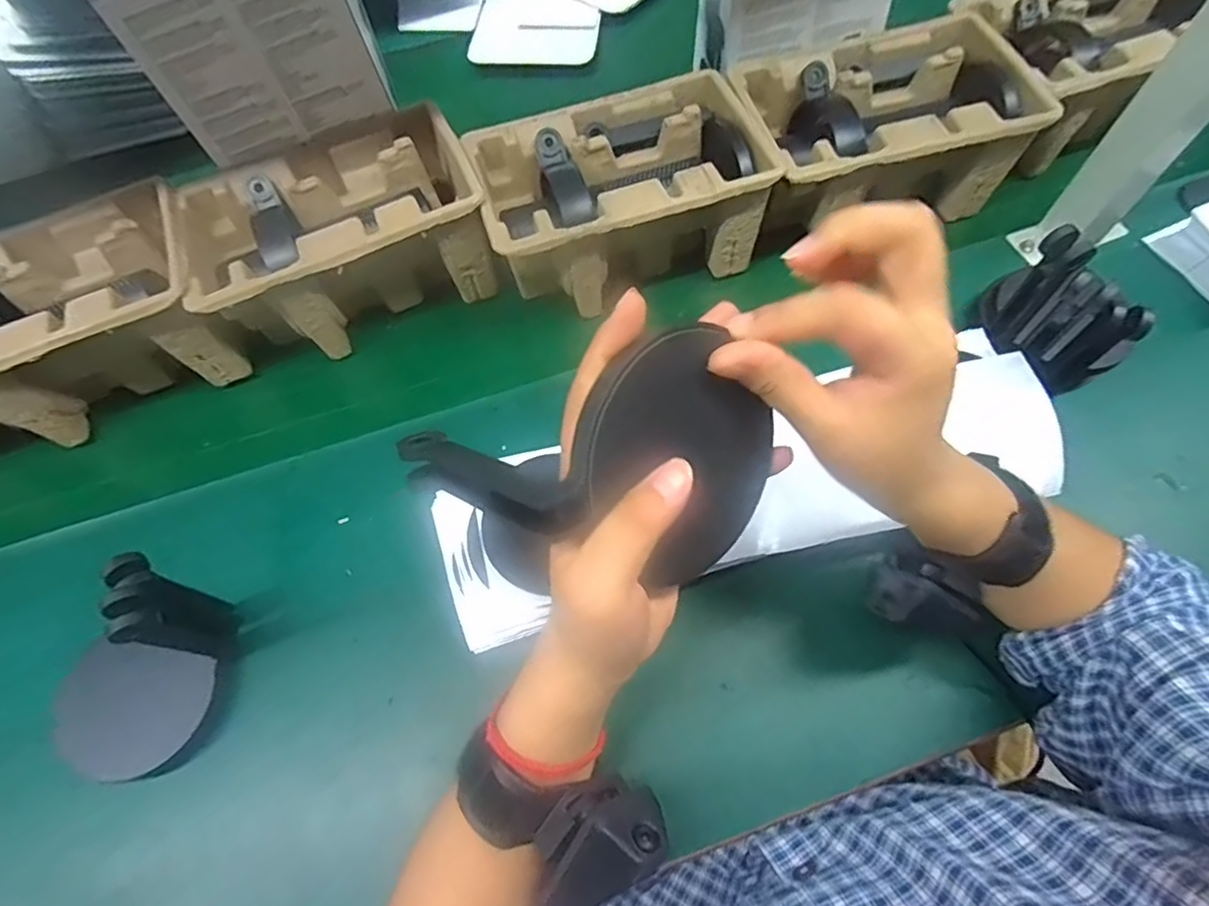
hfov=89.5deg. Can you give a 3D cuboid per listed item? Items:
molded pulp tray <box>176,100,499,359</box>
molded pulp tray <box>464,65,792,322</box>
[{"bbox_3d":[-0.215,-0.178,0.510,0.223,0.096,0.143,-25,66,-12],"label":"molded pulp tray"},{"bbox_3d":[0.012,-0.212,0.511,0.221,0.098,0.143,-16,64,-7],"label":"molded pulp tray"}]

